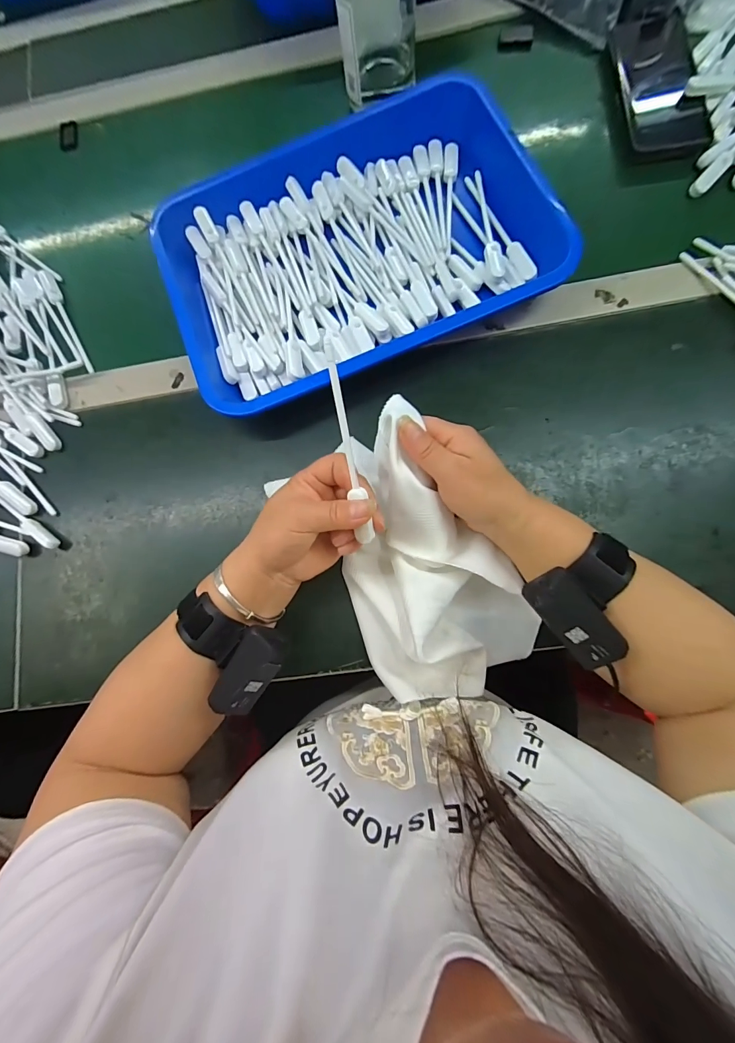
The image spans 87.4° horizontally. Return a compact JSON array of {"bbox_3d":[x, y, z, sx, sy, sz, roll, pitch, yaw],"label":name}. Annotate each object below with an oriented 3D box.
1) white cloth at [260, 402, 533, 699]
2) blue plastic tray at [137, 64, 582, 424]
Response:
[{"bbox_3d":[0.040,0.032,0.313,0.133,0.076,0.228,-24,81,1],"label":"white cloth"},{"bbox_3d":[-0.015,-0.268,0.379,0.359,0.047,0.261,-25,80,2],"label":"blue plastic tray"}]

